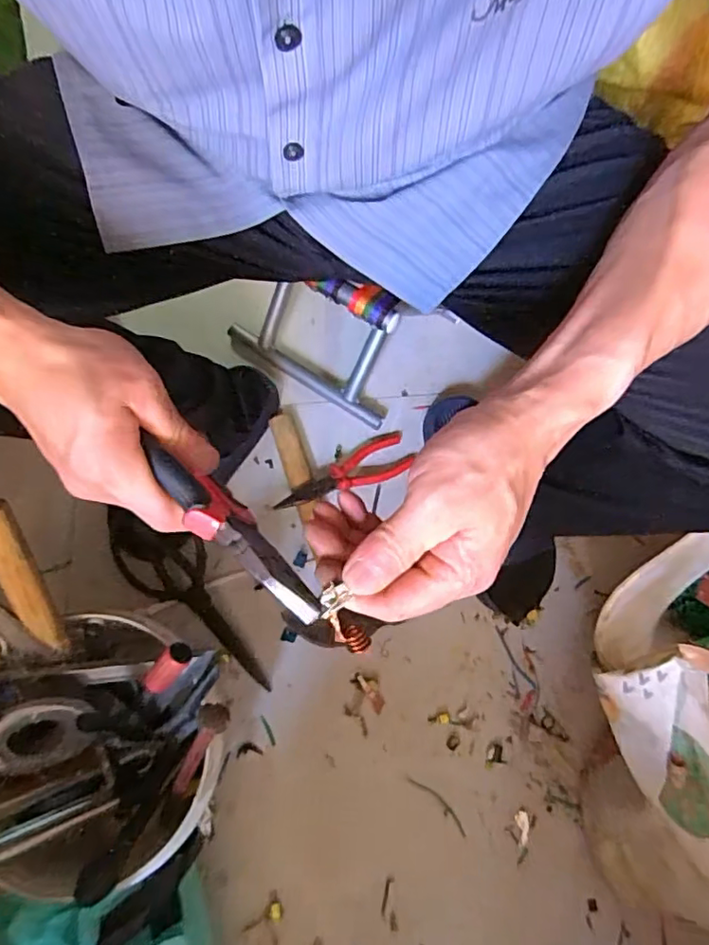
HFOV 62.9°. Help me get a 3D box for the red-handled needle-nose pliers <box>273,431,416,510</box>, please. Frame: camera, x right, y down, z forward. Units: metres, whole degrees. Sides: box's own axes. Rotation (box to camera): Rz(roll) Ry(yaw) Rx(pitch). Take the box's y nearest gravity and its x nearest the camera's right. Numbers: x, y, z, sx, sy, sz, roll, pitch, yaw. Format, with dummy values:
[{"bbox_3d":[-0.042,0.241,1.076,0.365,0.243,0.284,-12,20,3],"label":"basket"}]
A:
[{"bbox_3d":[-0.012,0.006,0.747,0.188,0.027,0.055,-27,73,-10],"label":"red-handled needle-nose pliers"}]

